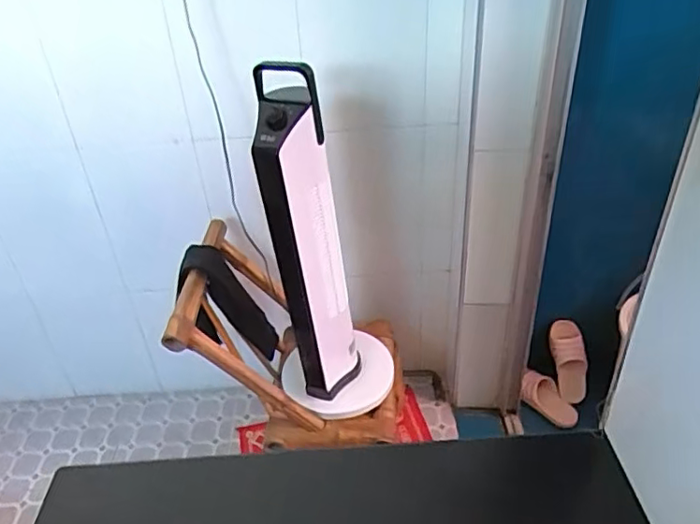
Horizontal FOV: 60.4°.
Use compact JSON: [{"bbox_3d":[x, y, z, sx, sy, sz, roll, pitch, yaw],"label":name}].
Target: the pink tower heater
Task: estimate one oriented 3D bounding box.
[{"bbox_3d":[-0.039,-0.015,1.150,0.194,0.725,0.189,-2,36,3],"label":"pink tower heater"}]

